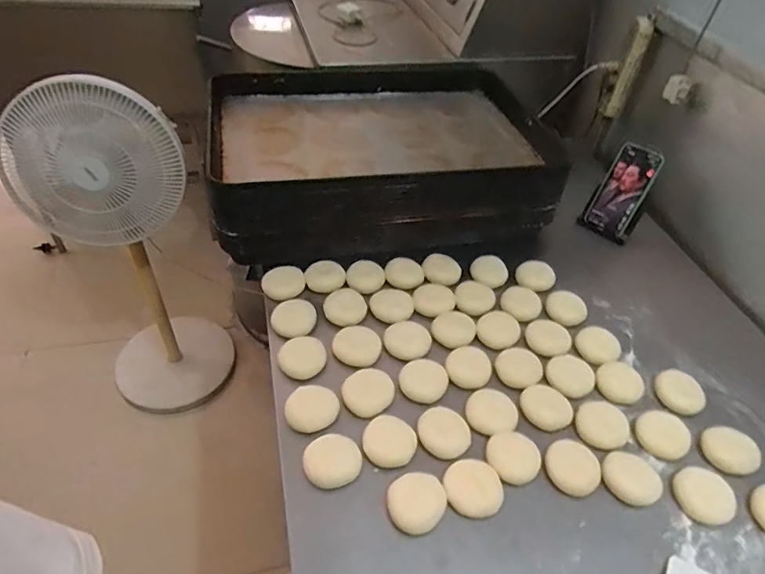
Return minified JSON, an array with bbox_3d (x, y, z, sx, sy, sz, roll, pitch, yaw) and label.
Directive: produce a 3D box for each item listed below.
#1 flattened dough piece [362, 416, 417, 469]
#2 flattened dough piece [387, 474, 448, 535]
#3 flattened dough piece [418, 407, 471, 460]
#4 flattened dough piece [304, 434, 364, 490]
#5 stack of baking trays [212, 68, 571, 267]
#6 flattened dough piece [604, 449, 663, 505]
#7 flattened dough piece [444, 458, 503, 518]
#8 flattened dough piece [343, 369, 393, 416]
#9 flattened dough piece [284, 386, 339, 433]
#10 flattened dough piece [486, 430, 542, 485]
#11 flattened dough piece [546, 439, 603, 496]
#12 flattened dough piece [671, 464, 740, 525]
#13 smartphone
[{"bbox_3d":[0.009,0.189,0.631,0.064,0.010,0.061,3,45,-3],"label":"flattened dough piece"},{"bbox_3d":[0.039,0.244,0.582,0.064,0.012,0.062,3,45,-3],"label":"flattened dough piece"},{"bbox_3d":[0.078,0.184,0.645,0.064,0.014,0.063,3,45,-3],"label":"flattened dough piece"},{"bbox_3d":[-0.060,0.207,0.611,0.065,0.012,0.062,3,45,-3],"label":"flattened dough piece"},{"bbox_3d":[-0.021,-0.259,0.987,0.565,0.162,0.450,-7,46,-13],"label":"stack of baking trays"},{"bbox_3d":[0.304,0.233,0.623,0.068,0.011,0.063,3,45,-3],"label":"flattened dough piece"},{"bbox_3d":[0.107,0.234,0.600,0.066,0.013,0.063,3,45,-3],"label":"flattened dough piece"},{"bbox_3d":[-0.020,0.139,0.681,0.061,0.024,0.060,3,45,-3],"label":"flattened dough piece"},{"bbox_3d":[-0.090,0.158,0.665,0.060,0.020,0.065,3,45,-3],"label":"flattened dough piece"},{"bbox_3d":[0.162,0.209,0.630,0.064,0.008,0.064,3,45,-3],"label":"flattened dough piece"},{"bbox_3d":[0.233,0.221,0.626,0.063,0.010,0.065,-13,48,-18],"label":"flattened dough piece"},{"bbox_3d":[0.388,0.251,0.616,0.061,0.017,0.065,3,45,-3],"label":"flattened dough piece"},{"bbox_3d":[0.452,-0.182,0.964,0.079,0.166,0.010,35,30,26],"label":"smartphone"}]

